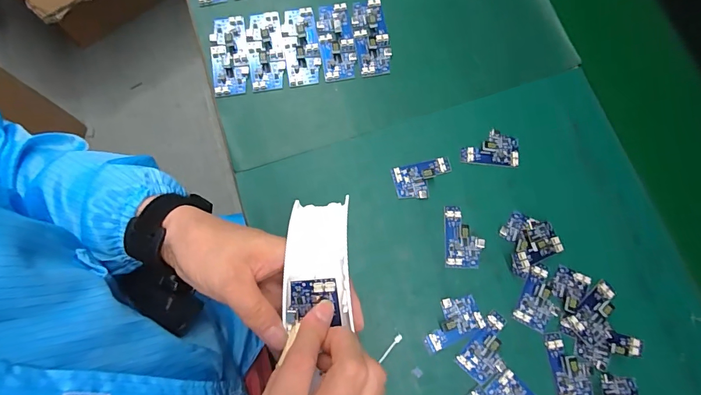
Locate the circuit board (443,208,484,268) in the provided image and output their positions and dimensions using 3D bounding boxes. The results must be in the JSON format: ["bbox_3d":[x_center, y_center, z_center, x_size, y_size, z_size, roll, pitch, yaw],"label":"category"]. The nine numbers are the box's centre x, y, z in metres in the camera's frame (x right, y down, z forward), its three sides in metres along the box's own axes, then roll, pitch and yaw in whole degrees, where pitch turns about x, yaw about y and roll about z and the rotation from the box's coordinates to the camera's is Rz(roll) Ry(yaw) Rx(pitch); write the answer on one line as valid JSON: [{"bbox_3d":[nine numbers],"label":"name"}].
[{"bbox_3d":[0.110,0.038,0.366,0.037,0.010,0.058,3,77,0],"label":"circuit board"}]

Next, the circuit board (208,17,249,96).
[{"bbox_3d":[-0.128,-0.151,0.408,0.037,0.006,0.091,-9,77,-3],"label":"circuit board"}]

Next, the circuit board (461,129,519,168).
[{"bbox_3d":[0.143,-0.051,0.390,0.058,0.009,0.037,6,77,1],"label":"circuit board"}]

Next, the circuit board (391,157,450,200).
[{"bbox_3d":[0.073,-0.018,0.380,0.059,0.006,0.036,-13,77,-4],"label":"circuit board"}]

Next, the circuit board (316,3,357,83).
[{"bbox_3d":[-0.015,-0.169,0.417,0.037,0.004,0.090,-9,77,-3],"label":"circuit board"}]

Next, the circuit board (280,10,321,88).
[{"bbox_3d":[-0.053,-0.163,0.414,0.037,0.004,0.091,-9,77,-3],"label":"circuit board"}]

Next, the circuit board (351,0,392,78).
[{"bbox_3d":[0.023,-0.175,0.418,0.036,0.004,0.089,-9,77,-3],"label":"circuit board"}]

